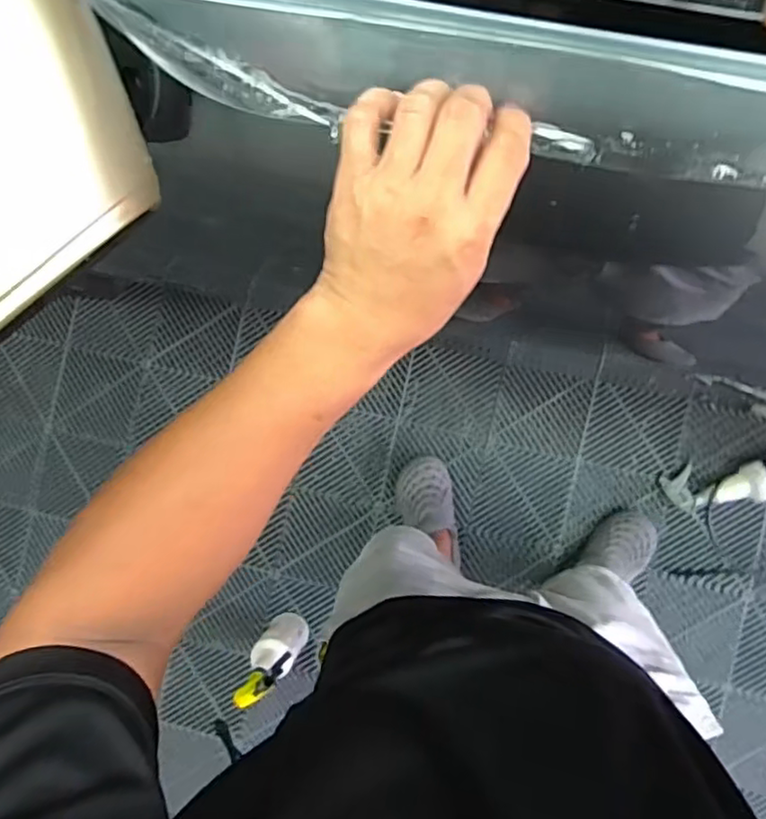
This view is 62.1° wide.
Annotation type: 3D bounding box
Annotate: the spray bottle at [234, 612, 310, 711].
[{"bbox_3d":[-0.214,0.481,1.275,0.115,0.352,0.064,-38,86,3],"label":"spray bottle"}]

